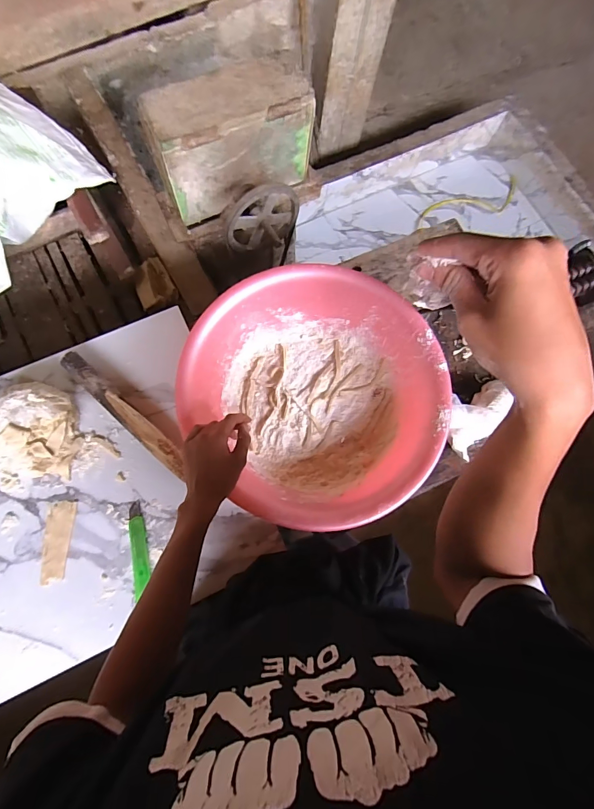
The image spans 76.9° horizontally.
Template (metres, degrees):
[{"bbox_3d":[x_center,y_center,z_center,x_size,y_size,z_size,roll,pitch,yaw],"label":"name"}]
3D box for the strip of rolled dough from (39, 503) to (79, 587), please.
[{"bbox_3d":[-0.381,0.217,0.593,0.044,0.005,0.121,1,75,-2],"label":"strip of rolled dough"}]

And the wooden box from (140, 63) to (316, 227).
[{"bbox_3d":[-0.148,-0.601,0.860,0.351,0.223,0.123,-28,78,-9],"label":"wooden box"}]

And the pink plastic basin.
[{"bbox_3d":[0.032,-0.013,0.623,0.360,0.120,0.398,-37,79,-11],"label":"pink plastic basin"}]

